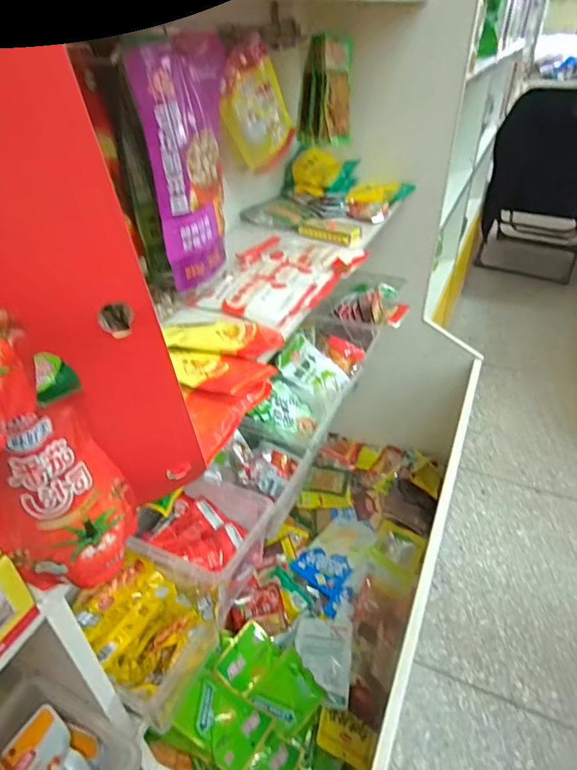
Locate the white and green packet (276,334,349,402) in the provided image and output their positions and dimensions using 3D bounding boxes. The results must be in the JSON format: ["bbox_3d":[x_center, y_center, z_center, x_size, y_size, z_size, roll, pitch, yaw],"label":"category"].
[{"bbox_3d":[0.052,-0.032,1.007,0.103,0.011,0.139,-40,88,-28],"label":"white and green packet"}]

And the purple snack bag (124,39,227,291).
[{"bbox_3d":[-0.128,-0.300,0.669,0.028,0.299,0.188,9,33,21],"label":"purple snack bag"}]

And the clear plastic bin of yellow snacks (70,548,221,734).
[{"bbox_3d":[-0.175,0.305,0.612,0.163,0.106,0.152,25,44,31],"label":"clear plastic bin of yellow snacks"}]

